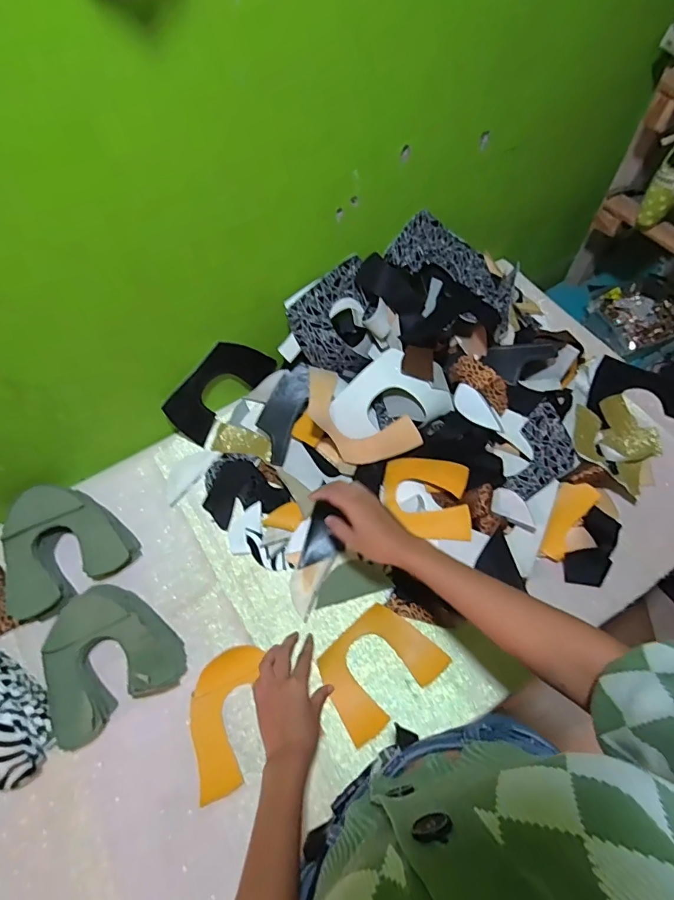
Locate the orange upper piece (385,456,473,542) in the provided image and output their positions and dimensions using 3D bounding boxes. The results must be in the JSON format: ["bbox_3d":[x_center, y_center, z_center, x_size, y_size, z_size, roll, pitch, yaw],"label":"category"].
[{"bbox_3d":[0.133,0.071,0.679,0.121,0.074,0.113,0,63,3],"label":"orange upper piece"}]

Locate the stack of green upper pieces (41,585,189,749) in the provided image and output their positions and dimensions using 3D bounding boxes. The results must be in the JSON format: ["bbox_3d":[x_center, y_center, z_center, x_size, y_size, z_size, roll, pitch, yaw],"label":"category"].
[{"bbox_3d":[-0.310,0.271,0.615,0.169,0.047,0.167,-32,66,-13],"label":"stack of green upper pieces"}]

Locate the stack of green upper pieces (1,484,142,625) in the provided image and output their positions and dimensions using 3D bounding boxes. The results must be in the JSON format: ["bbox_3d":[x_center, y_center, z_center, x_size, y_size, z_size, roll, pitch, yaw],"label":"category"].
[{"bbox_3d":[-0.412,0.142,0.678,0.179,0.068,0.164,-36,67,-15],"label":"stack of green upper pieces"}]

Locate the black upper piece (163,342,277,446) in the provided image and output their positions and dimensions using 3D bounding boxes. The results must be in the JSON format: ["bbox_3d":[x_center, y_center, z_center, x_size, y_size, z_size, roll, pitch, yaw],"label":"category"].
[{"bbox_3d":[-0.193,-0.100,0.750,0.184,0.110,0.011,-48,50,-2],"label":"black upper piece"}]

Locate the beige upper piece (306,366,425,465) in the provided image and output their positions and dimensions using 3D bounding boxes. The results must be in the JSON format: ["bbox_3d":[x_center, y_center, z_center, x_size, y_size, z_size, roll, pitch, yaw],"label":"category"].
[{"bbox_3d":[0.027,-0.039,0.722,0.195,0.107,0.065,25,26,-2],"label":"beige upper piece"}]

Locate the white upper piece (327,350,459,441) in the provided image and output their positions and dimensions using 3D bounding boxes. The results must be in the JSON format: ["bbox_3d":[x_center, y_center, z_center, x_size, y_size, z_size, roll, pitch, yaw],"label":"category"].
[{"bbox_3d":[0.081,-0.088,0.698,0.180,0.066,0.102,-6,62,-1],"label":"white upper piece"}]

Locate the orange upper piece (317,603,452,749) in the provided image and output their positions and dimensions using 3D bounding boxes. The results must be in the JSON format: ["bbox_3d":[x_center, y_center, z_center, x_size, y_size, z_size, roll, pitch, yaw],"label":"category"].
[{"bbox_3d":[0.053,0.288,0.612,0.153,0.005,0.116,-38,69,-16],"label":"orange upper piece"}]

